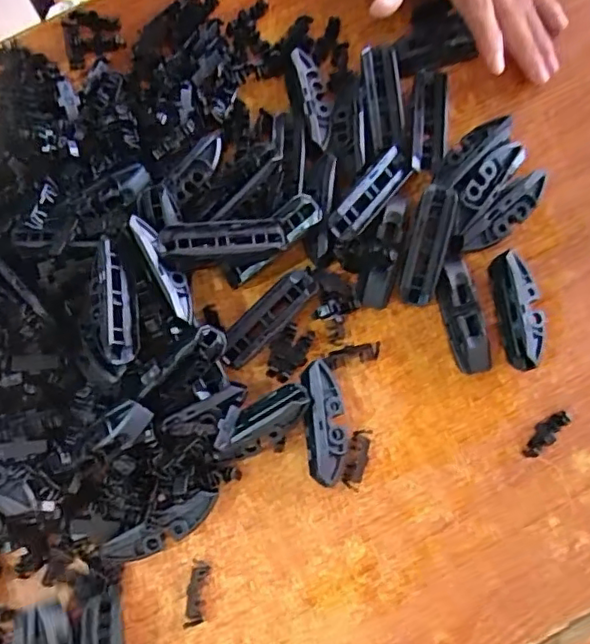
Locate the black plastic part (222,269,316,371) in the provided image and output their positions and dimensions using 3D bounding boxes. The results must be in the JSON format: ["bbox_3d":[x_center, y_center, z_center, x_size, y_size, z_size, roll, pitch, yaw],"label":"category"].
[{"bbox_3d":[-0.016,-0.002,0.362,0.020,0.013,0.074,42,82,9],"label":"black plastic part"}]

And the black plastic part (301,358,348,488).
[{"bbox_3d":[0.017,0.059,0.347,0.023,0.021,0.070,-6,78,0],"label":"black plastic part"}]

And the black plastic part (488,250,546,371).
[{"bbox_3d":[0.136,-0.007,0.359,0.022,0.020,0.070,-7,78,0],"label":"black plastic part"}]

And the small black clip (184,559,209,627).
[{"bbox_3d":[-0.057,0.156,0.338,0.011,0.006,0.035,3,78,2],"label":"small black clip"}]

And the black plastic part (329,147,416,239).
[{"bbox_3d":[0.048,-0.079,0.366,0.020,0.013,0.070,36,81,8],"label":"black plastic part"}]

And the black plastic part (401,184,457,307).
[{"bbox_3d":[0.082,-0.047,0.362,0.022,0.007,0.073,13,93,2],"label":"black plastic part"}]

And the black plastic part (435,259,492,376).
[{"bbox_3d":[0.101,-0.002,0.358,0.018,0.022,0.068,-11,78,-1],"label":"black plastic part"}]

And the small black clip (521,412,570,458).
[{"bbox_3d":[0.149,0.067,0.349,0.012,0.009,0.034,40,82,9],"label":"small black clip"}]

